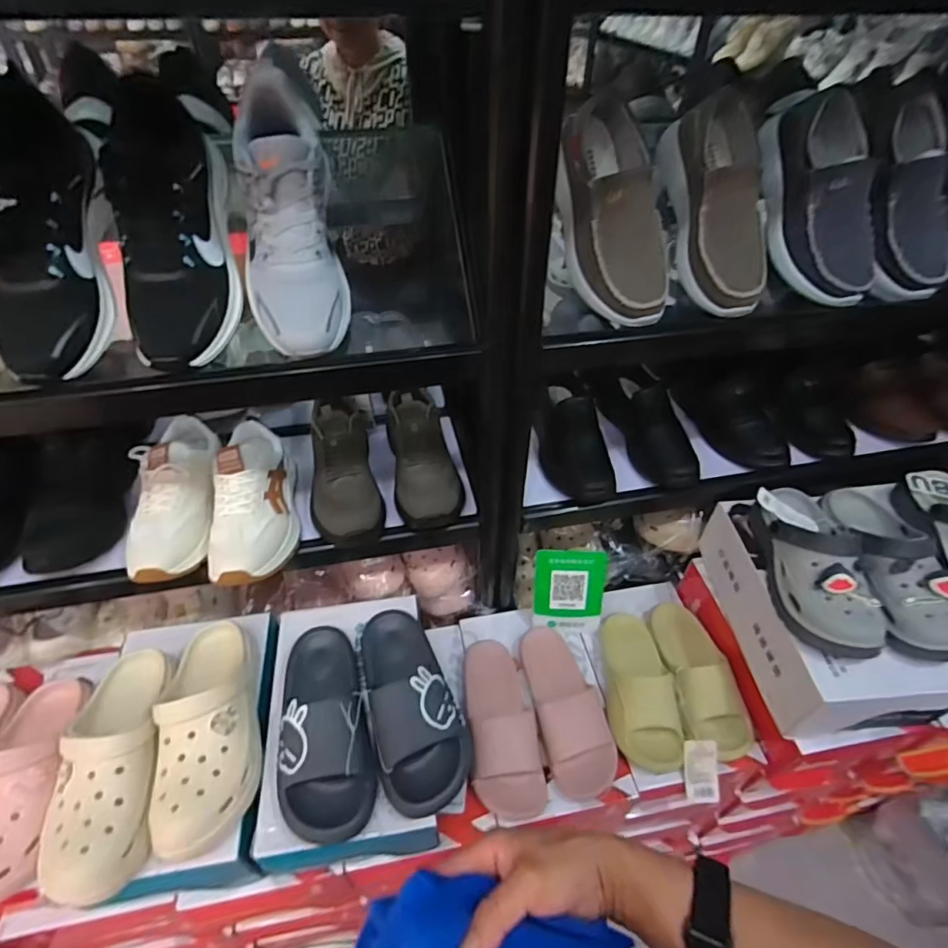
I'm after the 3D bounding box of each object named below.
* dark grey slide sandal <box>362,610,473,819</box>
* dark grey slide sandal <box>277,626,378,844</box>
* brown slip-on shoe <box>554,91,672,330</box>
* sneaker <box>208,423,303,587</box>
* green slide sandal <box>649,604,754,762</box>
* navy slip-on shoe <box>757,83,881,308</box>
[{"bbox_3d":[-0.087,0.279,0.674,0.106,0.070,0.251,-17,46,-17],"label":"dark grey slide sandal"},{"bbox_3d":[-0.186,0.298,0.651,0.102,0.064,0.248,-10,44,-11],"label":"dark grey slide sandal"},{"bbox_3d":[0.161,-0.298,0.613,0.090,0.080,0.251,-10,88,-11],"label":"brown slip-on shoe"},{"bbox_3d":[-0.295,0.030,0.716,0.091,0.113,0.240,-5,44,-6],"label":"sneaker"},{"bbox_3d":[0.347,0.300,0.809,0.098,0.062,0.229,-3,44,-3],"label":"green slide sandal"},{"bbox_3d":[0.440,-0.340,0.669,0.092,0.246,0.101,-14,4,-15],"label":"navy slip-on shoe"}]

